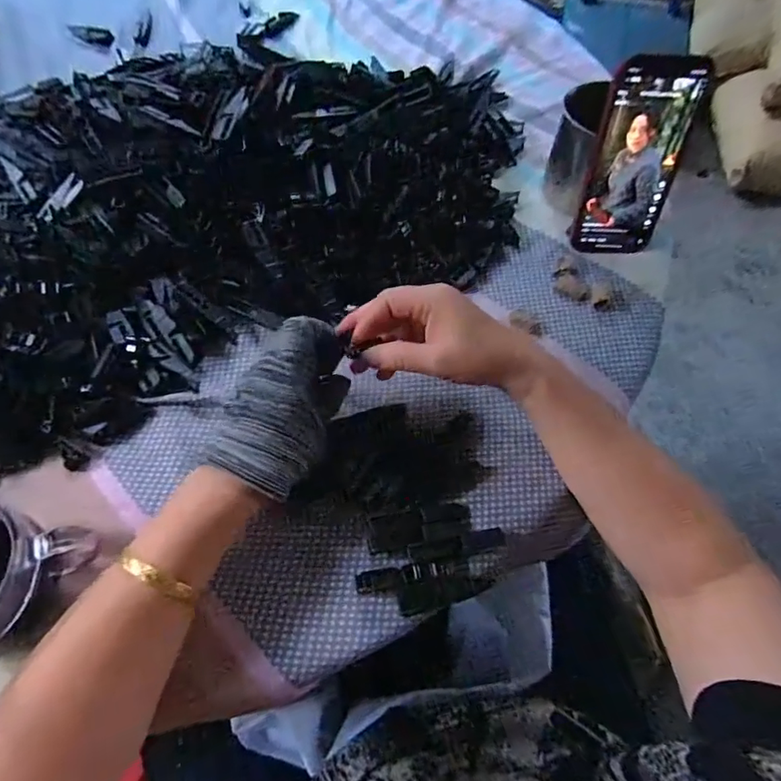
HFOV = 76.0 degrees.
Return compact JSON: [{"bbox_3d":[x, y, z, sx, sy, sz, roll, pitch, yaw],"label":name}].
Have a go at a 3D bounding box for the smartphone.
[{"bbox_3d":[0.213,-0.197,0.434,0.077,0.160,0.012,3,40,0],"label":"smartphone"}]

